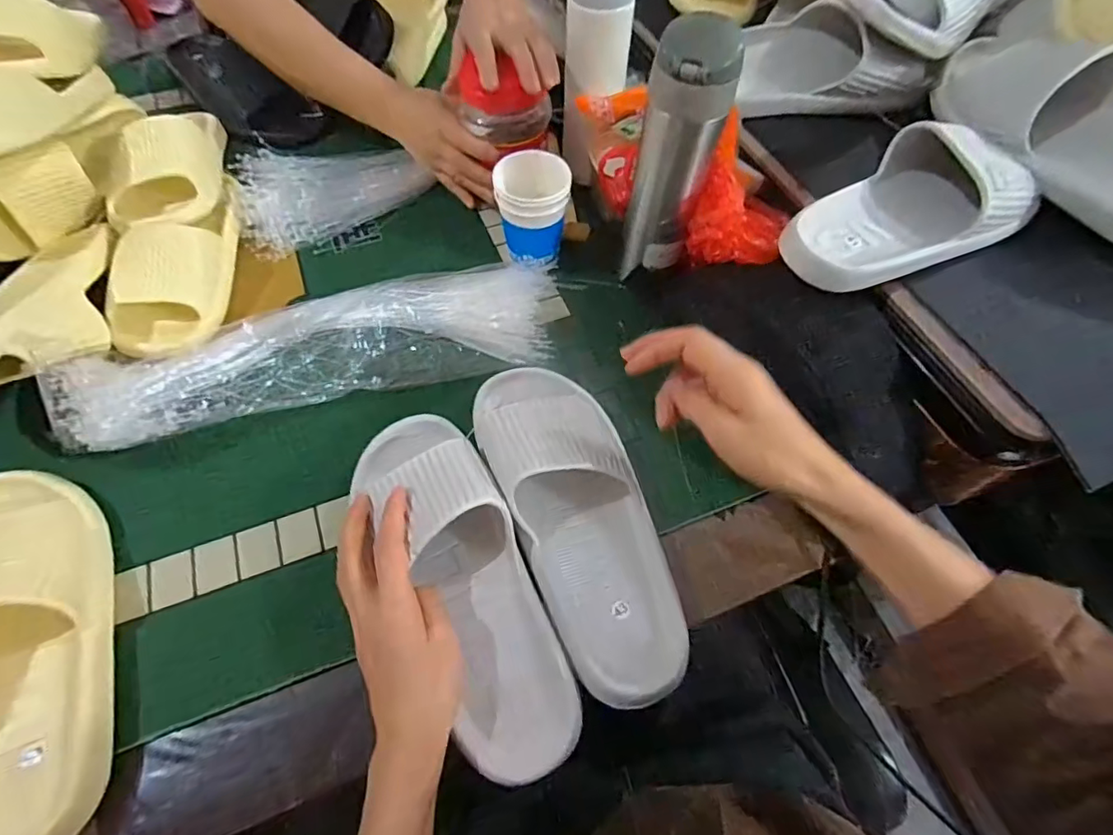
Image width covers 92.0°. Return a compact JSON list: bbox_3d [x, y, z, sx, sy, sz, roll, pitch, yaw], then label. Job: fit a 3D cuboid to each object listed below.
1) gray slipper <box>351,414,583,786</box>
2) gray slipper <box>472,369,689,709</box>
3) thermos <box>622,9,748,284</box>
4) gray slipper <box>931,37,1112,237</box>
[{"bbox_3d":[-0.065,0.106,0.375,0.086,0.061,0.262,-23,72,-13],"label":"gray slipper"},{"bbox_3d":[0.019,0.059,0.396,0.105,0.064,0.276,-22,63,-13],"label":"gray slipper"},{"bbox_3d":[0.101,-0.216,0.461,0.066,0.194,0.054,12,61,6],"label":"thermos"},{"bbox_3d":[0.422,-0.239,0.447,0.107,0.073,0.256,-16,62,-10],"label":"gray slipper"}]

